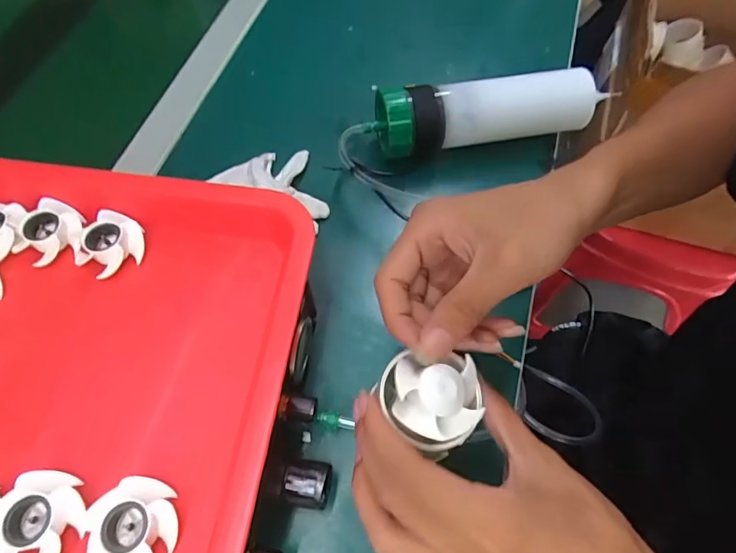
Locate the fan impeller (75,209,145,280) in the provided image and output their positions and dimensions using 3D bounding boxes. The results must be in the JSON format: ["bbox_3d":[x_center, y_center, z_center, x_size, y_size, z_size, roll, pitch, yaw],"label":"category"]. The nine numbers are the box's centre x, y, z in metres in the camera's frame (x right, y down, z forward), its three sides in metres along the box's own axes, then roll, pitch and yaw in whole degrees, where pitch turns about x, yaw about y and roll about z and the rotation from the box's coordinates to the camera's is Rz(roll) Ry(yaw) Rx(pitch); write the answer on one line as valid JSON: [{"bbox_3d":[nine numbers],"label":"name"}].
[{"bbox_3d":[-0.168,-0.020,0.305,0.035,0.017,0.040,19,65,11],"label":"fan impeller"}]

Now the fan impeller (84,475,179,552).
[{"bbox_3d":[-0.118,0.125,0.233,0.039,0.016,0.042,-1,62,1],"label":"fan impeller"}]

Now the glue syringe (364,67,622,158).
[{"bbox_3d":[0.110,-0.152,0.417,0.217,0.051,0.050,-14,63,-6],"label":"glue syringe"}]

